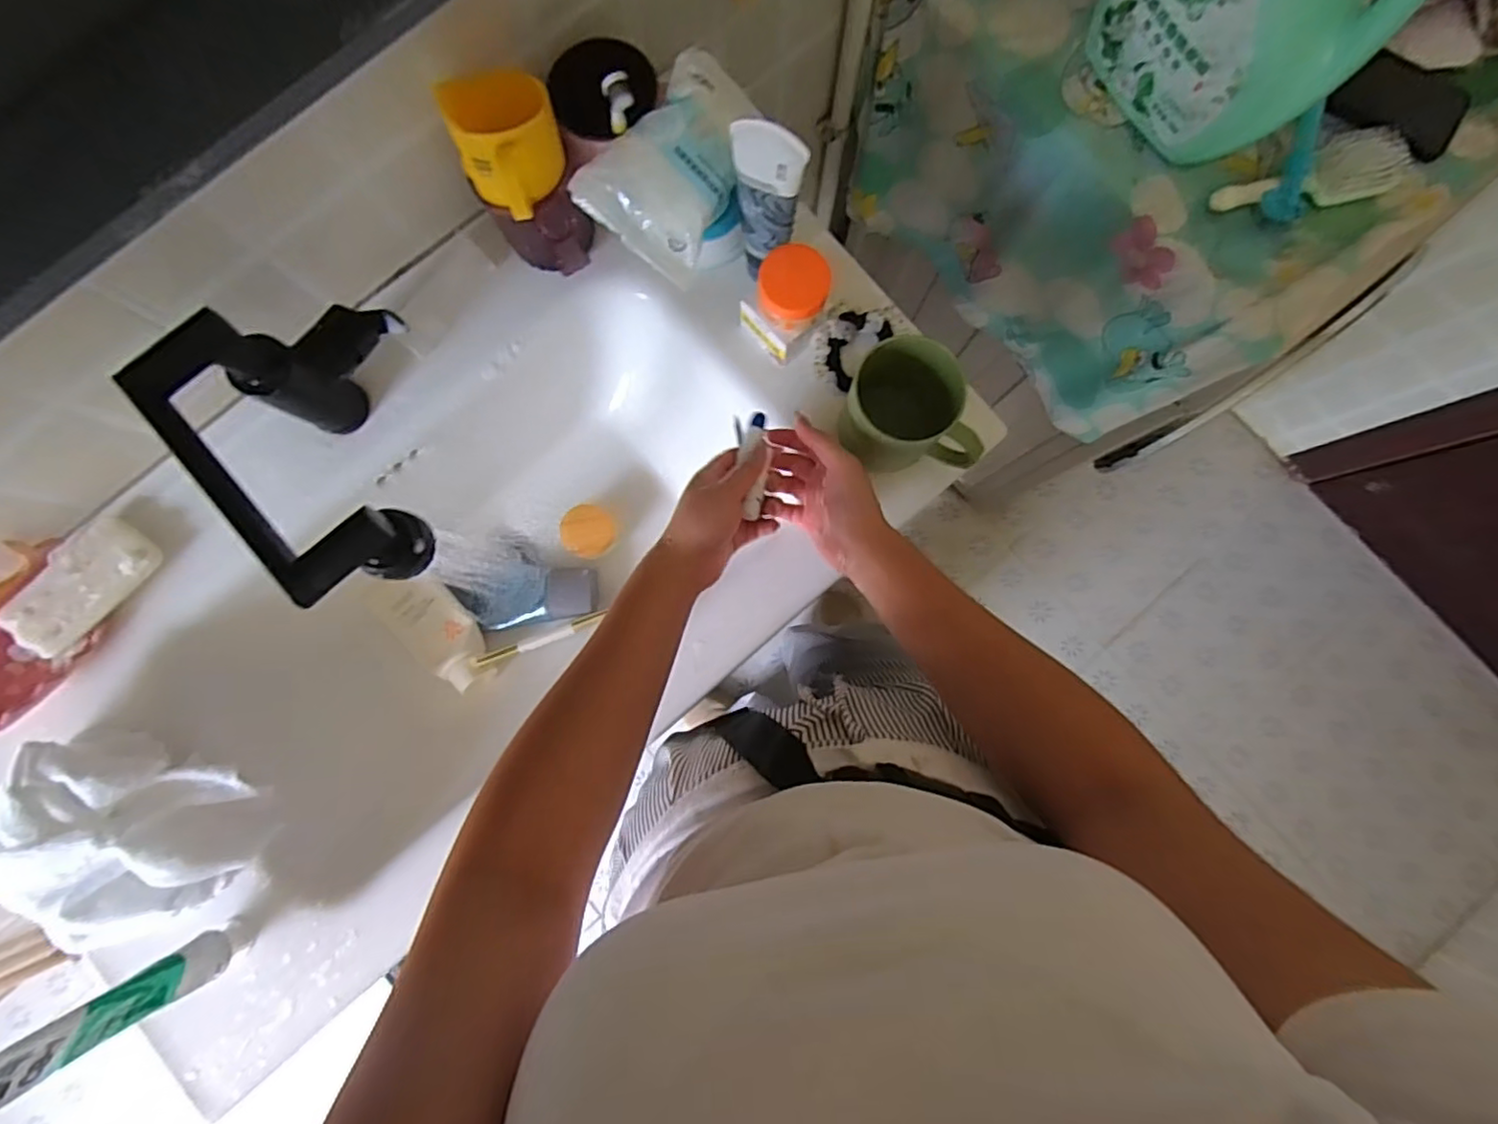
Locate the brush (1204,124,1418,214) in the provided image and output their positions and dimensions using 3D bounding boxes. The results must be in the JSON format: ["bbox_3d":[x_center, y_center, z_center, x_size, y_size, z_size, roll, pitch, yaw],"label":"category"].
[{"bbox_3d":[0.533,-0.373,0.606,0.196,0.029,0.065,-14,84,-1],"label":"brush"}]

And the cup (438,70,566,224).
[{"bbox_3d":[-0.173,-0.302,0.470,0.074,0.062,0.079,0,84,0],"label":"cup"}]

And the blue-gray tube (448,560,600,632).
[{"bbox_3d":[-0.232,0.032,0.673,0.145,0.031,0.063,-10,84,-1],"label":"blue-gray tube"}]

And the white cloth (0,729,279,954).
[{"bbox_3d":[-0.514,0.232,0.520,0.189,0.071,0.163,18,85,2],"label":"white cloth"}]

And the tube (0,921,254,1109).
[{"bbox_3d":[-0.430,0.304,0.440,0.024,0.185,0.048,22,85,7],"label":"tube"}]

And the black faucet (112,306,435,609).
[{"bbox_3d":[-0.287,-0.090,0.482,0.148,0.165,0.226,-41,85,-4],"label":"black faucet"}]

